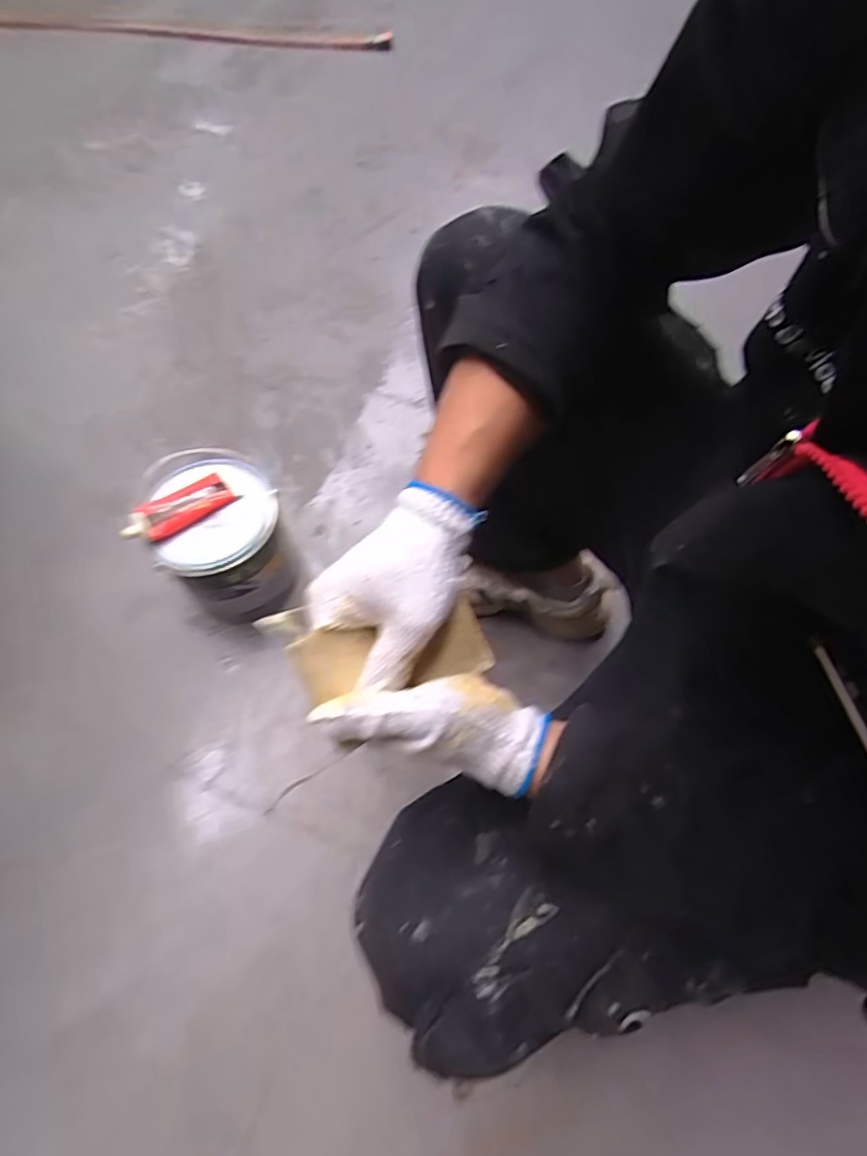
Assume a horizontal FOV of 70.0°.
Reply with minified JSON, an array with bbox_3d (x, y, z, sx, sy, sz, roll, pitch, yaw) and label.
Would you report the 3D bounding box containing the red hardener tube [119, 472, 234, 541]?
[{"bbox_3d":[-0.305,-0.083,0.734,0.126,0.023,0.045,-34,69,-14],"label":"red hardener tube"}]

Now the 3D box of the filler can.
[{"bbox_3d":[-0.269,-0.044,0.814,0.150,0.162,0.187,-13,66,-5],"label":"filler can"}]

